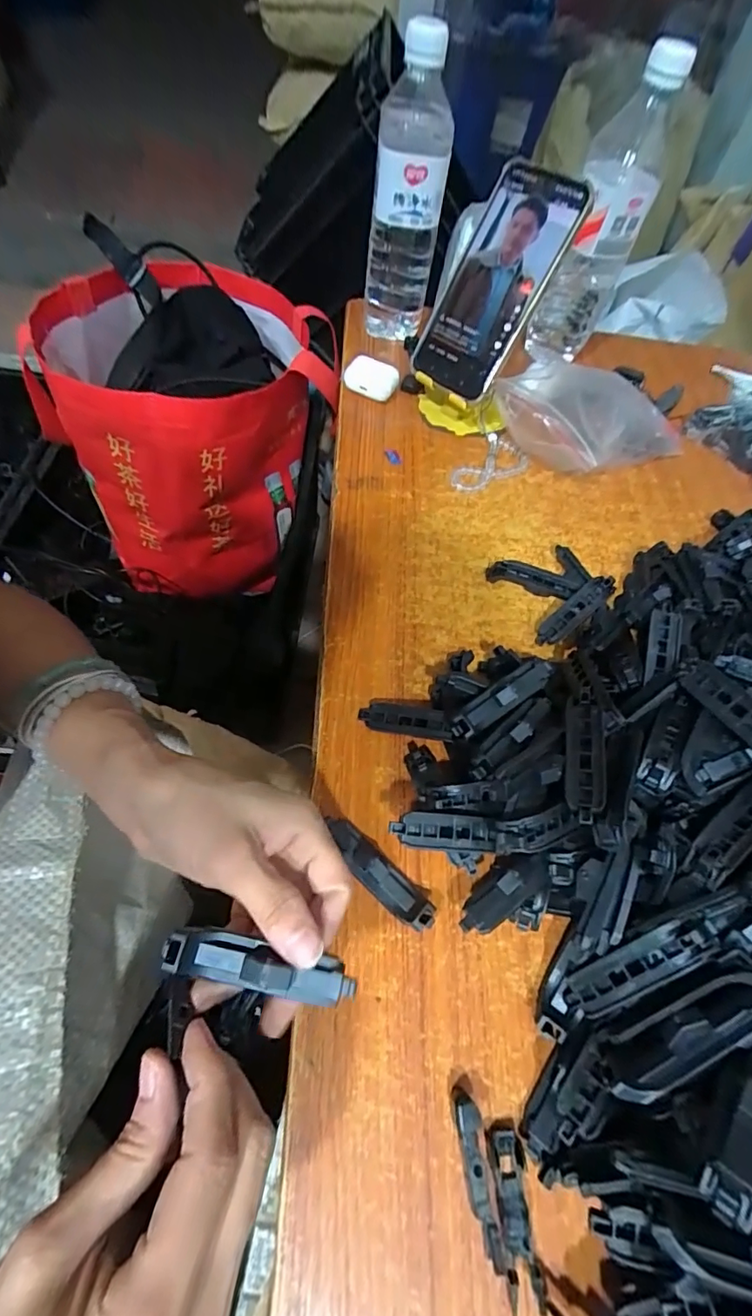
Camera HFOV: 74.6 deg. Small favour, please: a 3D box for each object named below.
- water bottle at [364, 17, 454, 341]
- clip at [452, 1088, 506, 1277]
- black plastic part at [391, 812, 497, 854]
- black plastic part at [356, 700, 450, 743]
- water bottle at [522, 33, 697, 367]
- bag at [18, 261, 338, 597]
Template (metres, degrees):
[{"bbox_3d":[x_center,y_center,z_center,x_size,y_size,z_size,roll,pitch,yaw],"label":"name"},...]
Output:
[{"bbox_3d":[0.026,-0.400,0.448,0.063,0.204,0.058,3,60,-6],"label":"water bottle"},{"bbox_3d":[0.043,0.221,0.212,0.010,0.012,0.057,-3,61,-9],"label":"clip"},{"bbox_3d":[0.036,0.091,0.258,0.057,0.008,0.017,10,59,-15],"label":"black plastic part"},{"bbox_3d":[0.018,0.038,0.307,0.067,0.008,0.019,9,59,20],"label":"black plastic part"},{"bbox_3d":[0.210,-0.401,0.468,0.068,0.214,0.077,25,60,7],"label":"water bottle"},{"bbox_3d":[-0.238,-0.289,0.655,0.308,0.296,0.299,-25,66,-19],"label":"bag"}]

